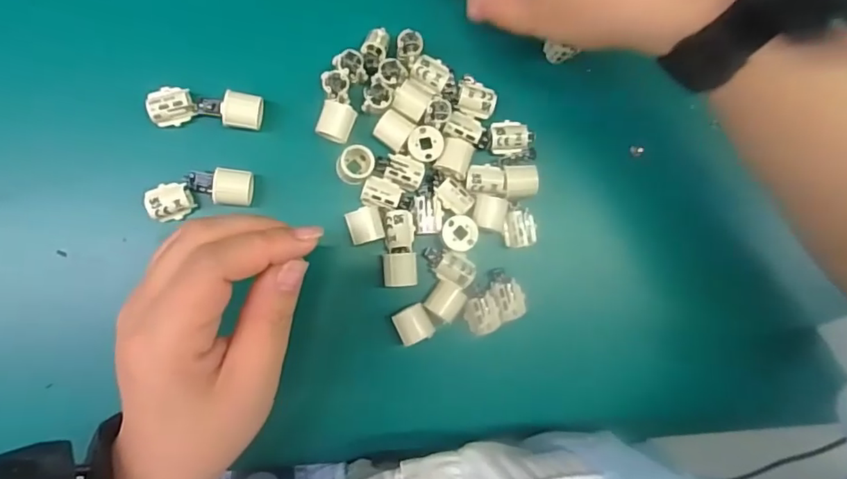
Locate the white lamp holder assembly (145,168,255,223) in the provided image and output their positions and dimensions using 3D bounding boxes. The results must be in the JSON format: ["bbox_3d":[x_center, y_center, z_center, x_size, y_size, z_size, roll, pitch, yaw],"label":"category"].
[{"bbox_3d":[-0.121,-0.026,0.295,0.056,0.016,0.025,-11,85,-8],"label":"white lamp holder assembly"}]

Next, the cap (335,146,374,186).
[{"bbox_3d":[-0.039,-0.041,0.307,0.019,0.018,0.021,24,81,-4],"label":"cap"}]

